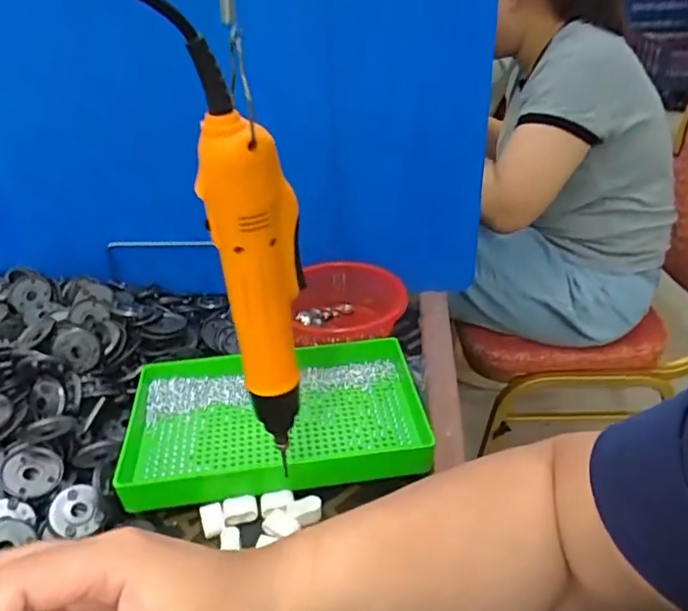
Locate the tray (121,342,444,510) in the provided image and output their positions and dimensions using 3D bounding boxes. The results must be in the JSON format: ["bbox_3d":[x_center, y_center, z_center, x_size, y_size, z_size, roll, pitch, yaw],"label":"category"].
[{"bbox_3d":[-0.059,0.095,0.509,0.247,0.033,0.149,-6,32,-5],"label":"tray"}]

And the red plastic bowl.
[{"bbox_3d":[0.007,0.006,0.629,0.116,0.052,0.126,-2,32,1],"label":"red plastic bowl"}]

